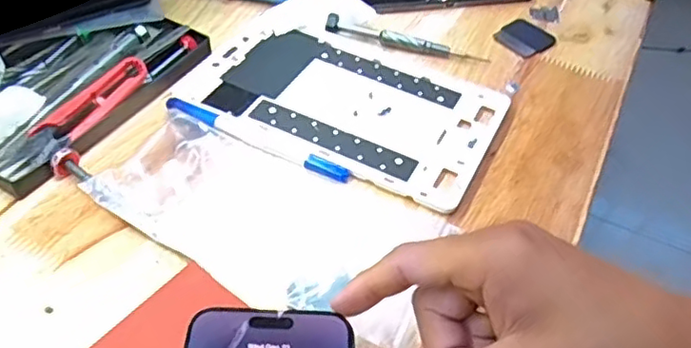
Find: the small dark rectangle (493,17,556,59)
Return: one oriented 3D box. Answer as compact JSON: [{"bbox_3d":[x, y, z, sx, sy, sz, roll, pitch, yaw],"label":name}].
[{"bbox_3d":[0.146,-0.113,0.497,0.043,0.004,0.039,-30,57,-28],"label":"small dark rectangle"}]

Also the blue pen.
[{"bbox_3d":[-0.057,-0.024,0.385,0.130,0.006,0.013,22,50,14],"label":"blue pen"}]

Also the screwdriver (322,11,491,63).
[{"bbox_3d":[0.046,-0.103,0.471,0.125,0.011,0.014,15,49,8],"label":"screwdriver"}]

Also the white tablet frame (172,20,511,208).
[{"bbox_3d":[0.001,-0.054,0.425,0.203,0.004,0.120,23,50,15],"label":"white tablet frame"}]

